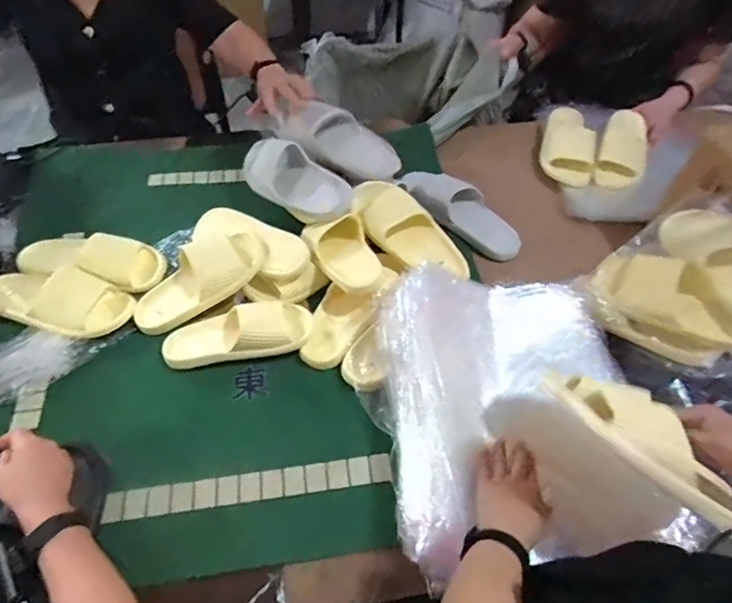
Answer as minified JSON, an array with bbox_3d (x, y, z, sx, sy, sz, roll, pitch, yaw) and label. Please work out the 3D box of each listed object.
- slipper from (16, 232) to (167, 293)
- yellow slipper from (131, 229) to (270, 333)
[{"bbox_3d":[-0.490,-0.076,0.870,0.245,0.064,0.098,3,54,-1],"label":"slipper"},{"bbox_3d":[-0.281,-0.036,0.821,0.243,0.062,0.099,-35,61,1],"label":"yellow slipper"}]

